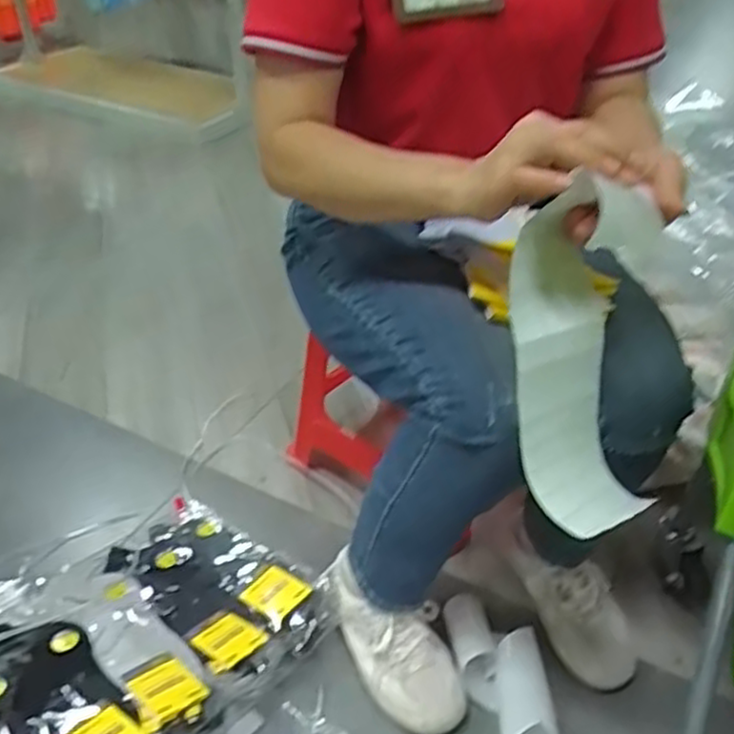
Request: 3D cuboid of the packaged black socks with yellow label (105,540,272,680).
[{"bbox_3d":[-0.209,0.278,0.888,0.093,0.057,0.229,-29,47,-34],"label":"packaged black socks with yellow label"}]

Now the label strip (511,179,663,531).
[{"bbox_3d":[0.167,-0.004,0.586,0.115,0.261,0.105,-5,12,-8],"label":"label strip"}]

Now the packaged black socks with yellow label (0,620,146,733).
[{"bbox_3d":[-0.303,0.329,0.743,0.088,0.045,0.217,-29,46,-33],"label":"packaged black socks with yellow label"}]

